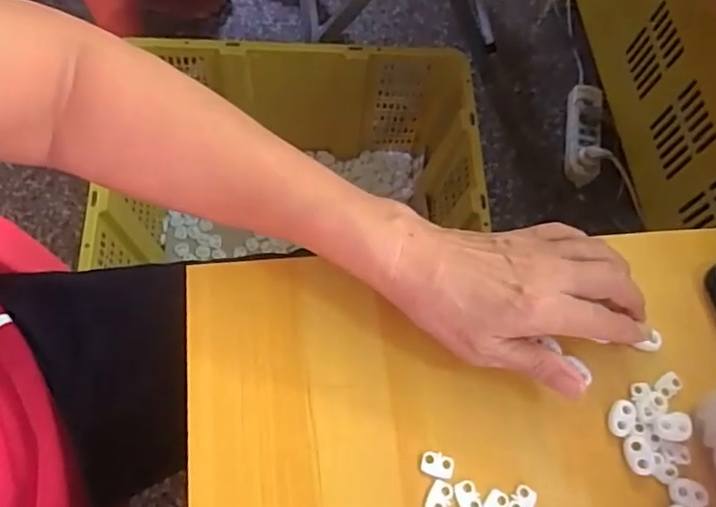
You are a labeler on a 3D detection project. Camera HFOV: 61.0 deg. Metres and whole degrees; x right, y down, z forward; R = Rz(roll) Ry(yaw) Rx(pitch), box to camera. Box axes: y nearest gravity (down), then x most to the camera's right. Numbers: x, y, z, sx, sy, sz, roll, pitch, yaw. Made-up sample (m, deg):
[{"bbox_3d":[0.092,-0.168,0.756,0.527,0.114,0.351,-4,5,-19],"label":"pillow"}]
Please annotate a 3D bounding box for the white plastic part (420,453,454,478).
[{"bbox_3d":[0.046,0.123,0.353,0.019,0.004,0.013,16,68,1],"label":"white plastic part"}]

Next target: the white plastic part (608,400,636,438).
[{"bbox_3d":[0.162,0.101,0.374,0.015,0.004,0.022,22,68,4],"label":"white plastic part"}]

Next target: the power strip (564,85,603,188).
[{"bbox_3d":[0.407,-0.219,1.094,0.054,0.046,0.201,10,68,-1],"label":"power strip"}]

